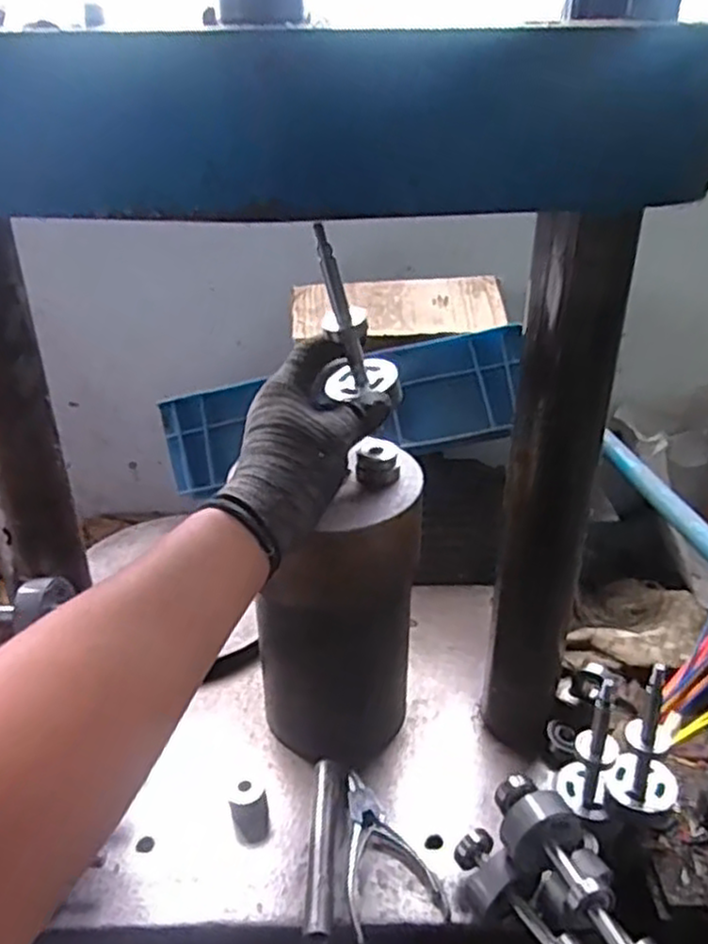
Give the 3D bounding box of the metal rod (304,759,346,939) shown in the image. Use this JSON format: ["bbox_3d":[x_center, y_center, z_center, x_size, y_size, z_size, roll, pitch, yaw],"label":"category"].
[{"bbox_3d":[-0.022,0.286,0.573,0.023,0.020,0.138,1,30,2],"label":"metal rod"}]

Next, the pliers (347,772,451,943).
[{"bbox_3d":[0.026,0.284,0.570,0.069,0.008,0.126,-4,30,-7],"label":"pliers"}]

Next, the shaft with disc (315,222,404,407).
[{"bbox_3d":[-0.003,-0.103,0.516,0.047,0.130,0.040,26,56,38],"label":"shaft with disc"}]

